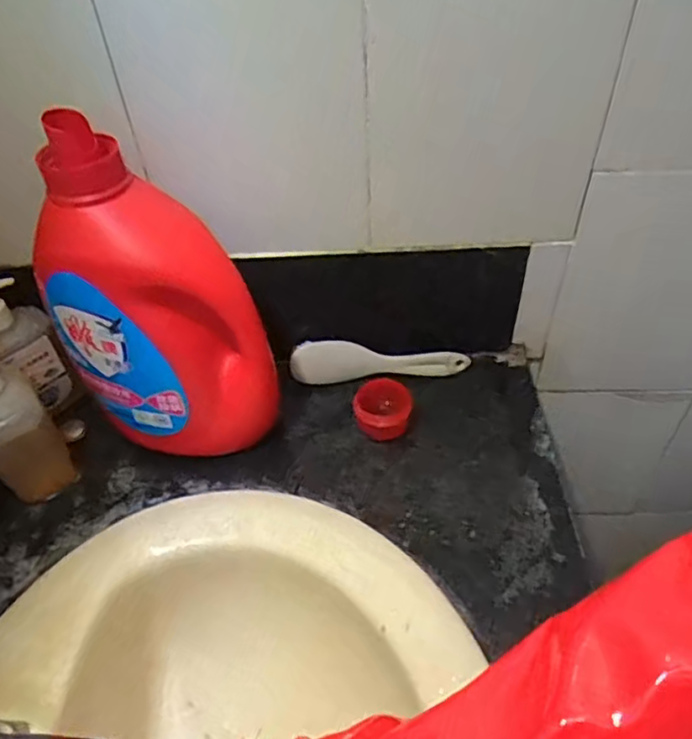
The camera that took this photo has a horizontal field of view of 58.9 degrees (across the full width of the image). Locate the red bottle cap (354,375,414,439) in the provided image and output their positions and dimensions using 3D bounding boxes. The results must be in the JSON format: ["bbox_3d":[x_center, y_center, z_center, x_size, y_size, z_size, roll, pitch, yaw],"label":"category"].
[{"bbox_3d":[0.038,0.038,0.622,0.054,0.035,0.064,9,47,10],"label":"red bottle cap"}]

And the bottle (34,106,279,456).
[{"bbox_3d":[-0.156,-0.041,0.526,0.173,0.292,0.093,19,49,19],"label":"bottle"}]

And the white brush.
[{"bbox_3d":[0.037,-0.011,0.668,0.191,0.038,0.026,-2,46,-1],"label":"white brush"}]

